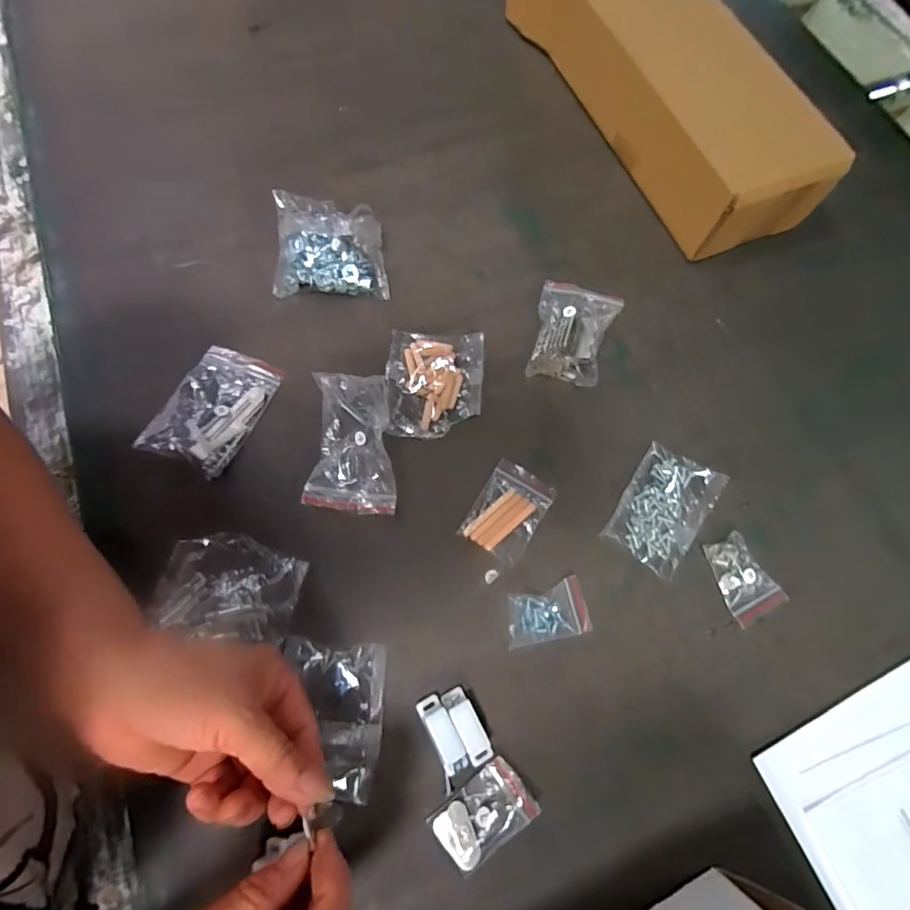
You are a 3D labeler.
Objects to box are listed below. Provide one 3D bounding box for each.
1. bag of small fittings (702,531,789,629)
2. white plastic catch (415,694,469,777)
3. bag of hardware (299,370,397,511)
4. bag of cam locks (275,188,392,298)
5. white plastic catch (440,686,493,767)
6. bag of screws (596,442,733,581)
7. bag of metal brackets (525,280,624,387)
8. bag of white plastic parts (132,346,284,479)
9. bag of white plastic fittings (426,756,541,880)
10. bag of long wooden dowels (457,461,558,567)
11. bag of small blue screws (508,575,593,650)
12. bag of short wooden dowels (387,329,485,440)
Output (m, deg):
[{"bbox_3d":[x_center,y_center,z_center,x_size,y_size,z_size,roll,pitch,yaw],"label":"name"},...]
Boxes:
[{"bbox_3d":[0.205,0.087,0.358,0.038,0.014,0.058,-24,73,-11],"label":"bag of small fittings"},{"bbox_3d":[-0.007,0.176,0.315,0.016,0.015,0.045,-26,73,-12],"label":"white plastic catch"},{"bbox_3d":[-0.079,-0.007,0.375,0.061,0.029,0.102,-4,70,-4],"label":"bag of hardware"},{"bbox_3d":[-0.106,-0.181,0.432,0.095,0.038,0.081,1,70,-3],"label":"bag of cam locks"},{"bbox_3d":[0.008,0.173,0.320,0.016,0.012,0.046,-26,73,-12],"label":"white plastic catch"},{"bbox_3d":[0.156,0.038,0.373,0.056,0.014,0.092,34,72,9],"label":"bag of screws"},{"bbox_3d":[0.100,-0.103,0.418,0.065,0.028,0.094,13,70,2],"label":"bag of metal brackets"},{"bbox_3d":[-0.187,-0.038,0.386,0.063,0.021,0.099,20,70,5],"label":"bag of white plastic parts"},{"bbox_3d":[0.018,0.220,0.305,0.058,0.009,0.038,-36,75,-15],"label":"bag of white plastic fittings"},{"bbox_3d":[0.039,0.042,0.373,0.048,0.004,0.067,32,71,9],"label":"bag of long wooden dowels"},{"bbox_3d":[0.063,0.110,0.346,0.055,0.011,0.036,-13,71,-8],"label":"bag of small blue screws"},{"bbox_3d":[-0.017,-0.057,0.402,0.075,0.017,0.089,3,70,-2],"label":"bag of short wooden dowels"}]

